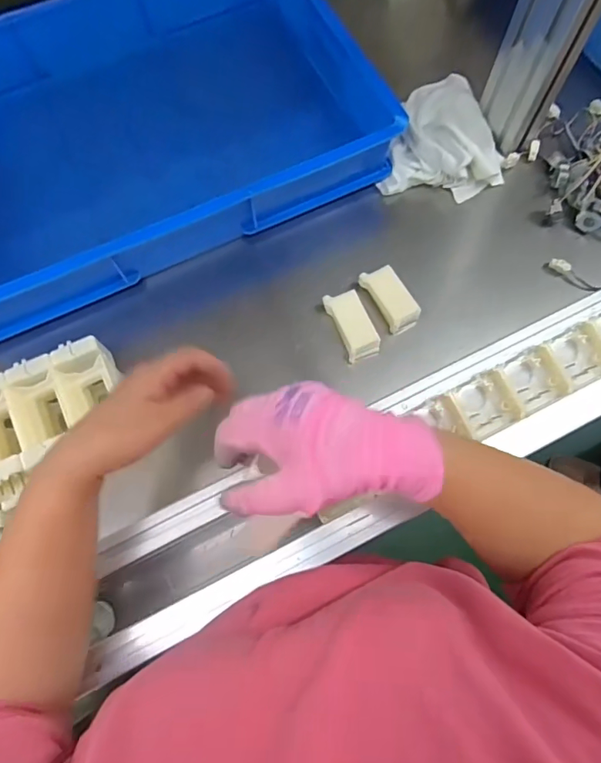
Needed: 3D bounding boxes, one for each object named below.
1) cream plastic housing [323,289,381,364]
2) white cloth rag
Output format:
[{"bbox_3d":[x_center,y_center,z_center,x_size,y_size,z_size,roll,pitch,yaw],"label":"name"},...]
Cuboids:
[{"bbox_3d":[0.063,-0.068,0.593,0.042,0.023,0.081,-22,73,-6],"label":"cream plastic housing"},{"bbox_3d":[0.205,-0.324,0.663,0.152,0.049,0.183,17,73,6],"label":"white cloth rag"}]

